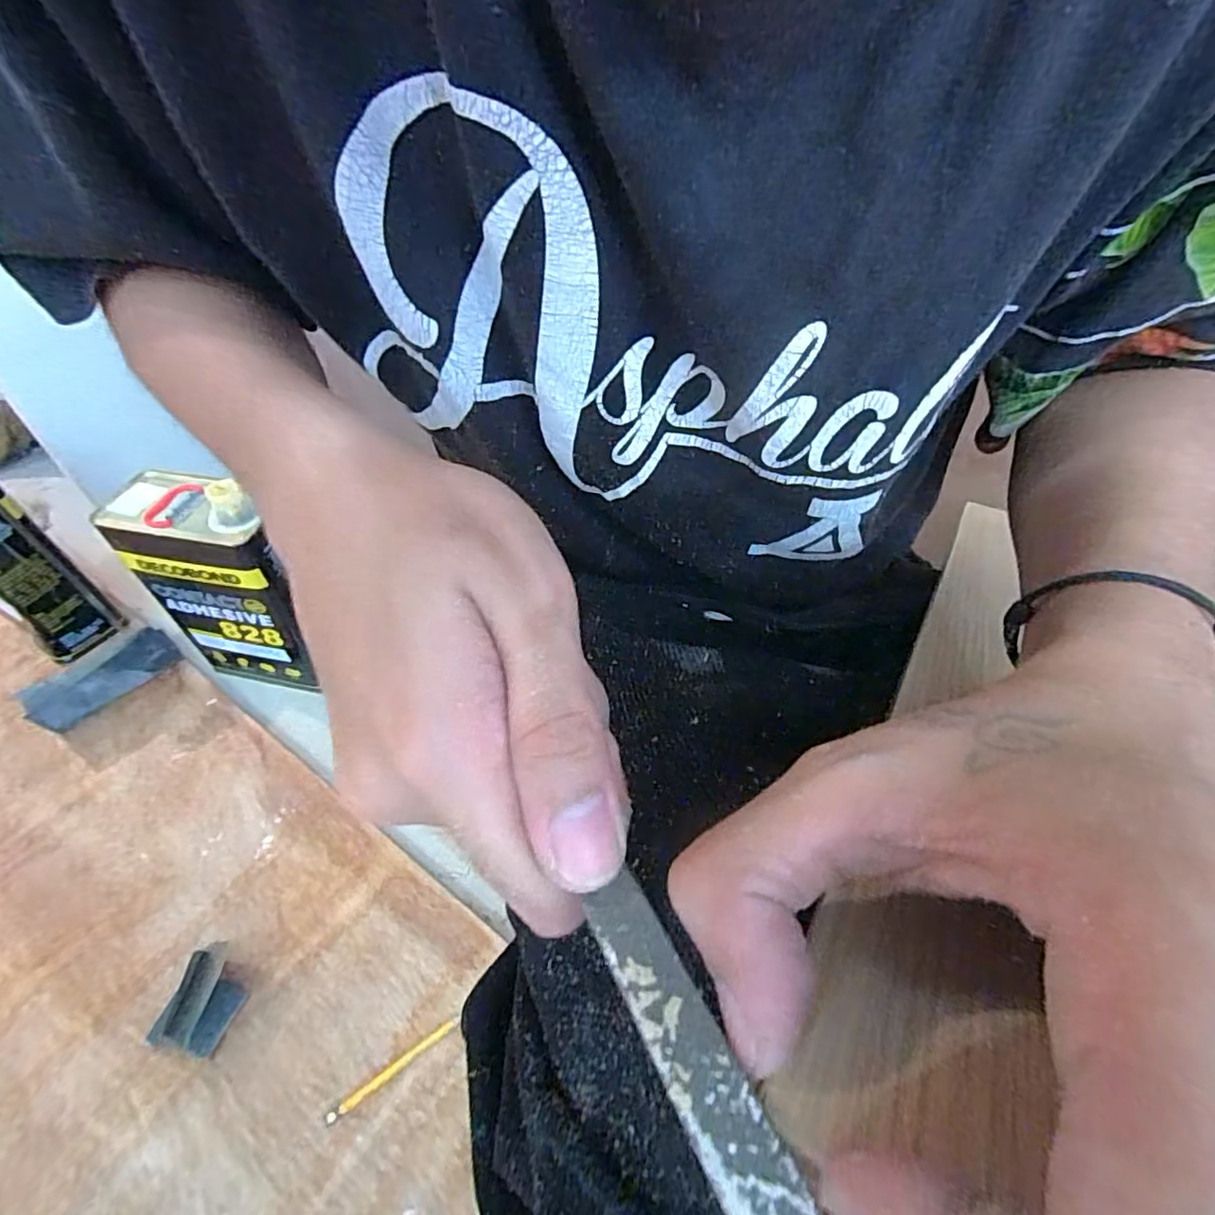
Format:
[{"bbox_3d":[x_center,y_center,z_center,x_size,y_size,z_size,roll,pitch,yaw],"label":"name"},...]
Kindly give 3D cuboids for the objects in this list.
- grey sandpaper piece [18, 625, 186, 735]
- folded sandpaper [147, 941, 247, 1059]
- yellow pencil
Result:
[{"bbox_3d":[-0.567,0.080,0.683,0.133,0.069,0.055,-32,58,-24],"label":"grey sandpaper piece"},{"bbox_3d":[-0.332,0.318,0.493,0.052,0.043,0.071,15,52,11],"label":"folded sandpaper"},{"bbox_3d":[-0.169,0.365,0.479,0.108,0.004,0.009,-29,57,-22],"label":"yellow pencil"}]

